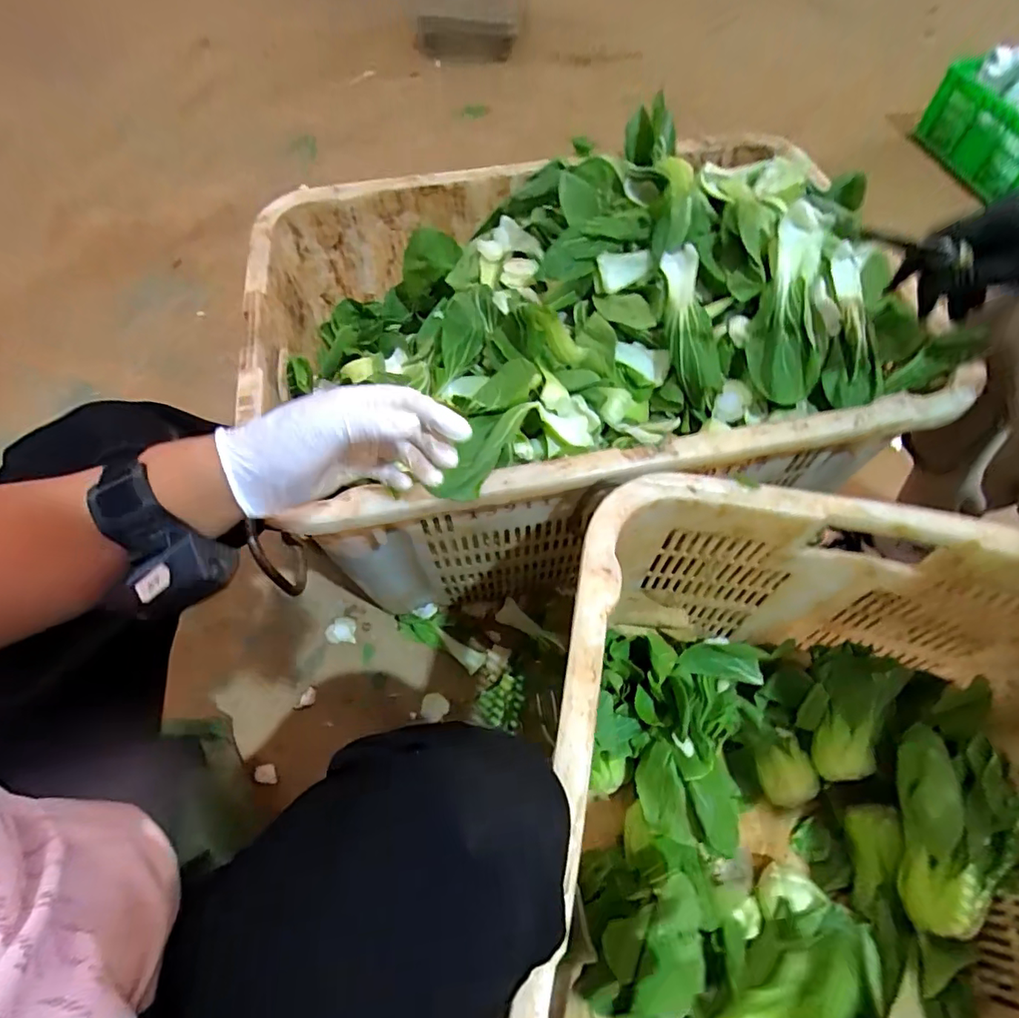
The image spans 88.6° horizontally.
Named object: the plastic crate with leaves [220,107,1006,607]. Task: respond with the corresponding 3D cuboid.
[{"bbox_3d":[0.059,-0.170,0.632,0.616,0.347,0.475,-12,61,-6],"label":"plastic crate with leaves"}]

